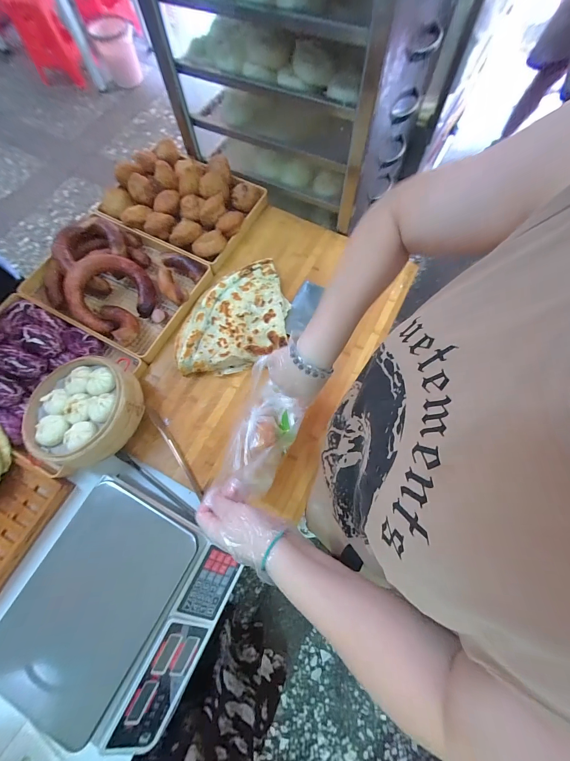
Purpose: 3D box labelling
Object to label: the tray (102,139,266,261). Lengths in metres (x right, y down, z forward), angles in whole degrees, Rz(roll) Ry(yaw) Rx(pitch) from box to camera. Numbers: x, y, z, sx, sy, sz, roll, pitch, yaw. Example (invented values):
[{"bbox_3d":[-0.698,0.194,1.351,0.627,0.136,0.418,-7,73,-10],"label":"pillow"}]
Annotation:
[{"bbox_3d":[-0.286,-0.524,0.799,0.411,0.069,0.320,26,74,9],"label":"tray"}]

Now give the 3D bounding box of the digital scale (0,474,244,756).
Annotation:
[{"bbox_3d":[-0.284,0.397,0.510,0.316,0.093,0.327,25,73,9],"label":"digital scale"}]

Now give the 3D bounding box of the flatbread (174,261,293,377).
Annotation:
[{"bbox_3d":[-0.130,-0.147,0.710,0.297,0.045,0.265,-20,70,-7],"label":"flatbread"}]

